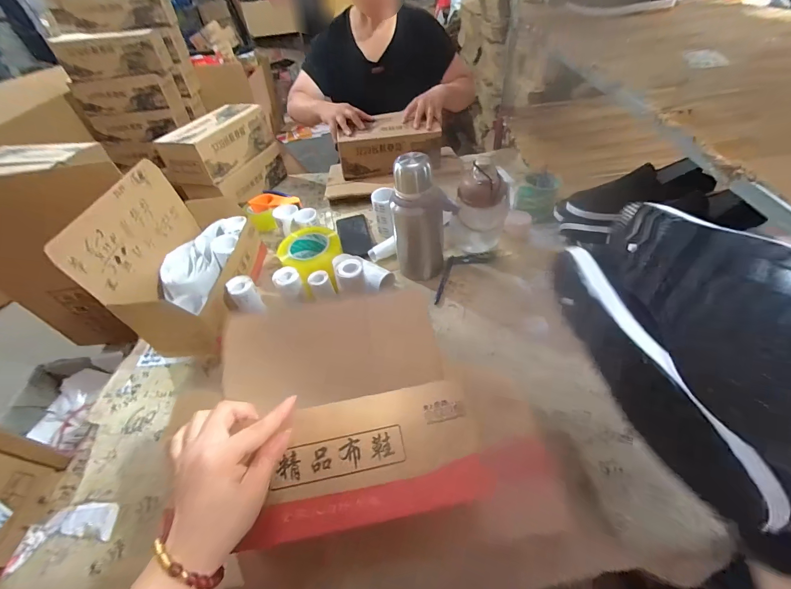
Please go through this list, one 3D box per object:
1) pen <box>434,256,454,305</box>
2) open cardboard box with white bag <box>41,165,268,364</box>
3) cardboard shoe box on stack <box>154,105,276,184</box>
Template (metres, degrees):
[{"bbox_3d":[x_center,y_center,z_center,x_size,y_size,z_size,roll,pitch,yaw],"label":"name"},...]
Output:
[{"bbox_3d":[0.100,-0.032,0.681,0.014,0.009,0.135,12,50,17],"label":"pen"},{"bbox_3d":[-0.390,-0.075,0.610,0.153,0.232,0.305,-4,47,3],"label":"open cardboard box with white bag"},{"bbox_3d":[-0.497,-0.432,0.931,0.152,0.105,0.298,8,49,14],"label":"cardboard shoe box on stack"}]

